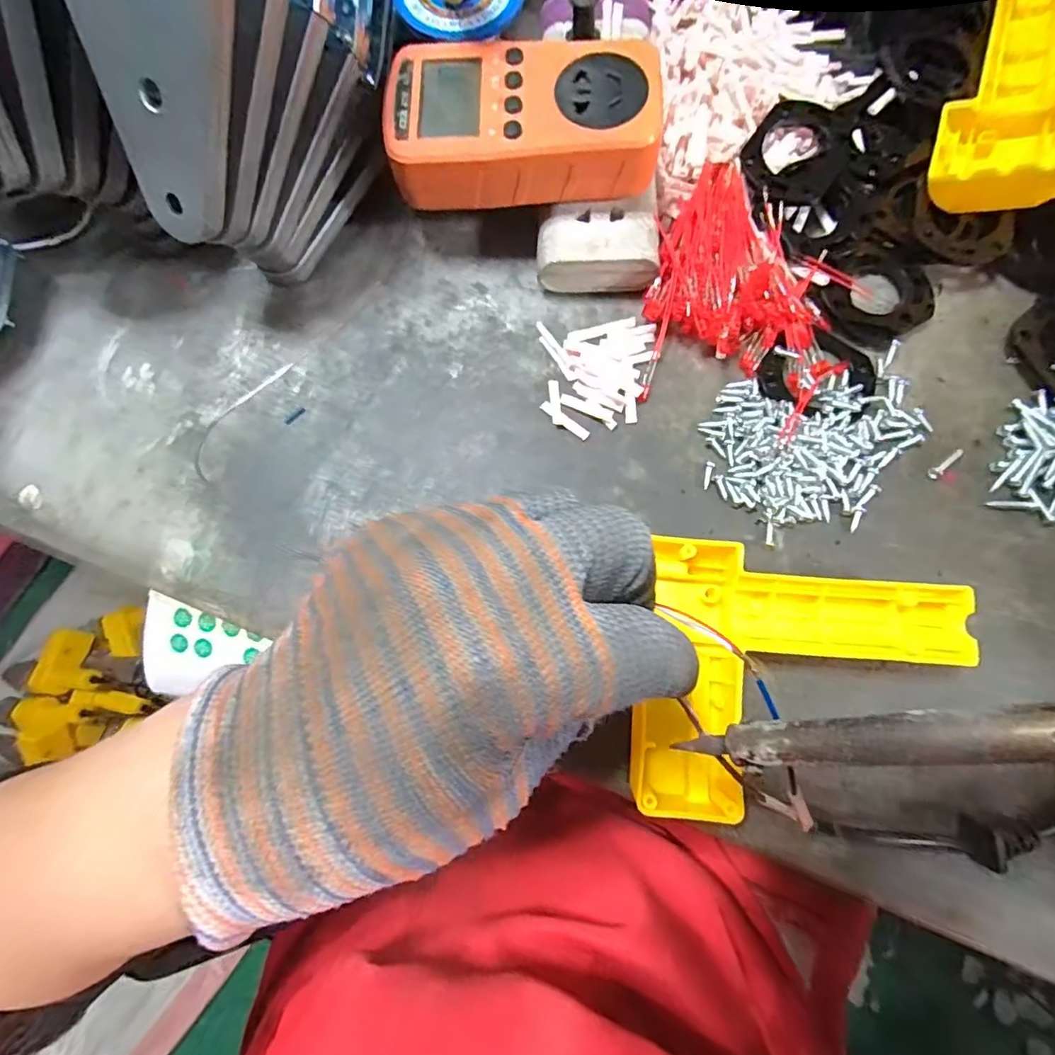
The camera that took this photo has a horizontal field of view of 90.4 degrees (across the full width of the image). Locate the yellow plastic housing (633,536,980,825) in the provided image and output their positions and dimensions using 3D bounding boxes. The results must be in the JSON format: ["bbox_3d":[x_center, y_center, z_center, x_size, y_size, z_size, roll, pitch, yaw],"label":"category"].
[{"bbox_3d":[0.118,0.071,0.233,0.131,0.026,0.114,8,79,3],"label":"yellow plastic housing"}]

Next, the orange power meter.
[{"bbox_3d":[-0.002,-0.193,0.258,0.124,0.041,0.062,-2,78,1],"label":"orange power meter"}]

